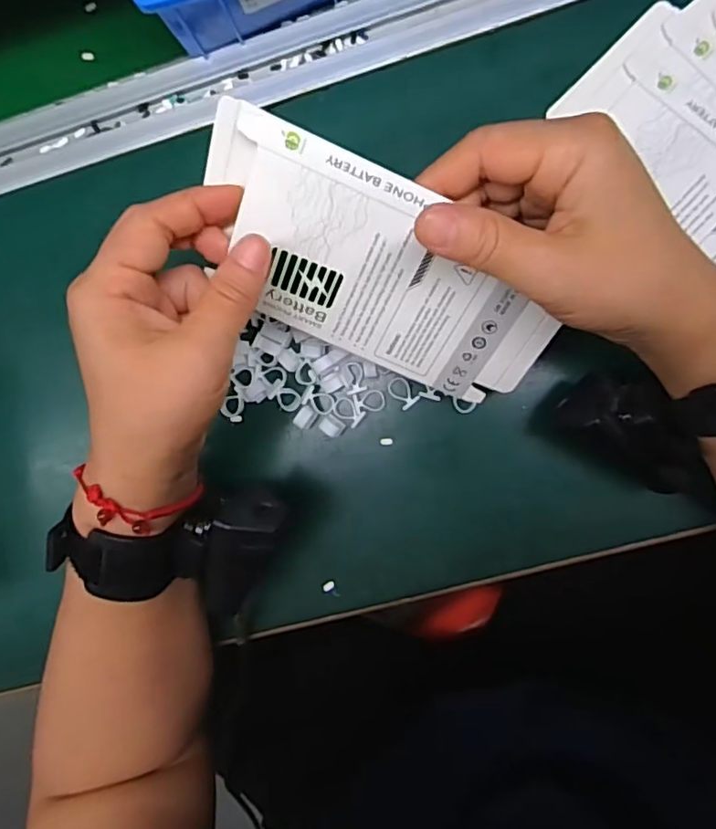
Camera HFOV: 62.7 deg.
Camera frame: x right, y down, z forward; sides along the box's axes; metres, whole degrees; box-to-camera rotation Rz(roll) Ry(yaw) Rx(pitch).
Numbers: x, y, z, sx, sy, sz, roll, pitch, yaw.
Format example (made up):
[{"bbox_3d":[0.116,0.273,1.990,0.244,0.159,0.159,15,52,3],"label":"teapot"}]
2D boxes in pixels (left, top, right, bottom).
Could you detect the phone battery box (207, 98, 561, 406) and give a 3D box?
[{"bbox_3d":[0.009,-0.064,0.269,0.168,0.010,0.085,22,127,-10],"label":"phone battery box"}]

